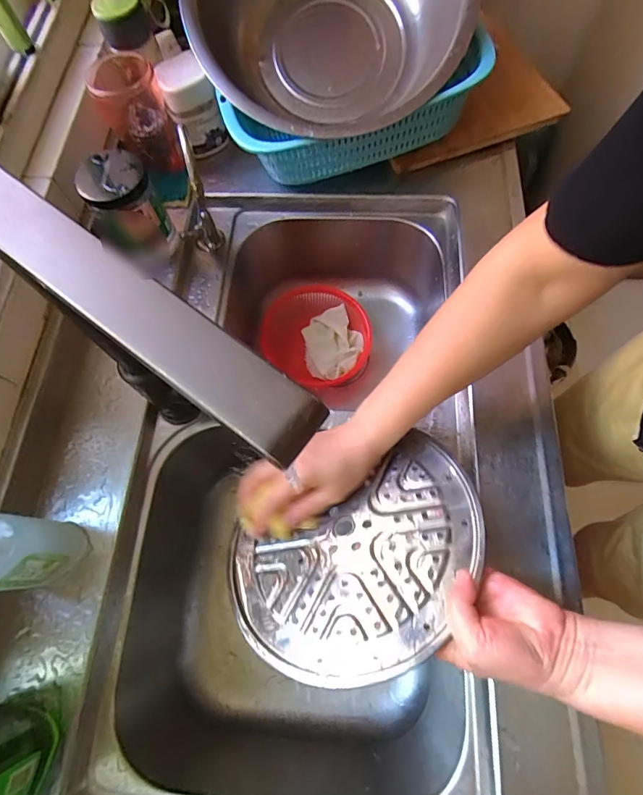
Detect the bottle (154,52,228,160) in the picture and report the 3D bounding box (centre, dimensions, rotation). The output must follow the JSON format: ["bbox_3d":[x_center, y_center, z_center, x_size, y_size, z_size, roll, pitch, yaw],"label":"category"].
[{"bbox_3d":[-0.188,-0.416,0.611,0.065,0.124,0.070,-22,69,-5],"label":"bottle"}]

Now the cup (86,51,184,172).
[{"bbox_3d":[-0.253,-0.386,0.587,0.081,0.138,0.079,-1,69,3],"label":"cup"}]

